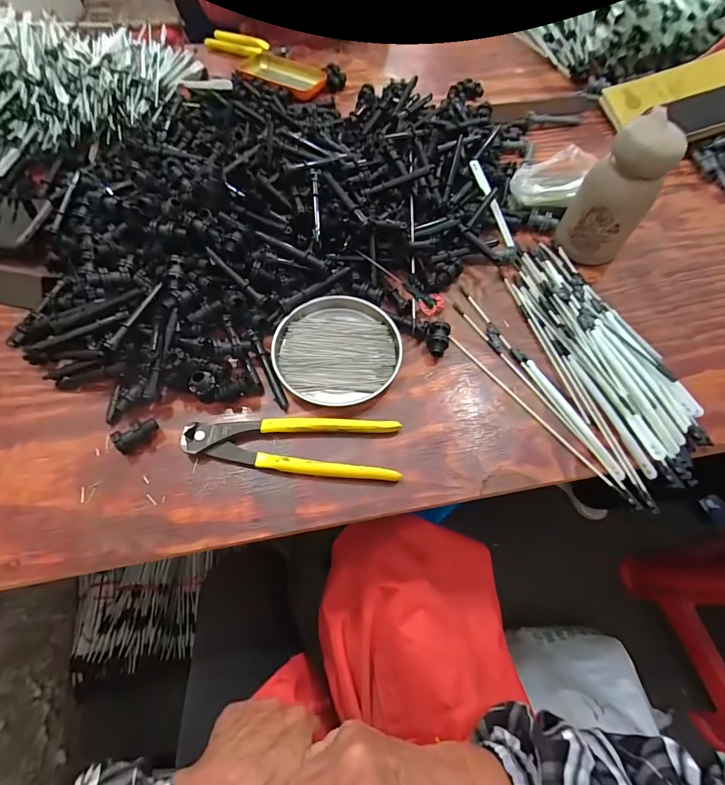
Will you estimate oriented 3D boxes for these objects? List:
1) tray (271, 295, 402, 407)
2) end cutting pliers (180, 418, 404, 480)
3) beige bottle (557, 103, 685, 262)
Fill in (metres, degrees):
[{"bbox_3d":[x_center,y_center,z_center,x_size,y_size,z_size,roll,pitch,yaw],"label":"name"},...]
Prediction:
[{"bbox_3d":[-0.027,-0.048,0.418,0.133,0.017,0.125,1,65,-2],"label":"tray"},{"bbox_3d":[-0.066,0.048,0.368,0.200,0.015,0.058,4,62,0],"label":"end cutting pliers"},{"bbox_3d":[0.292,-0.228,0.436,0.080,0.130,0.071,36,68,15],"label":"beige bottle"}]

